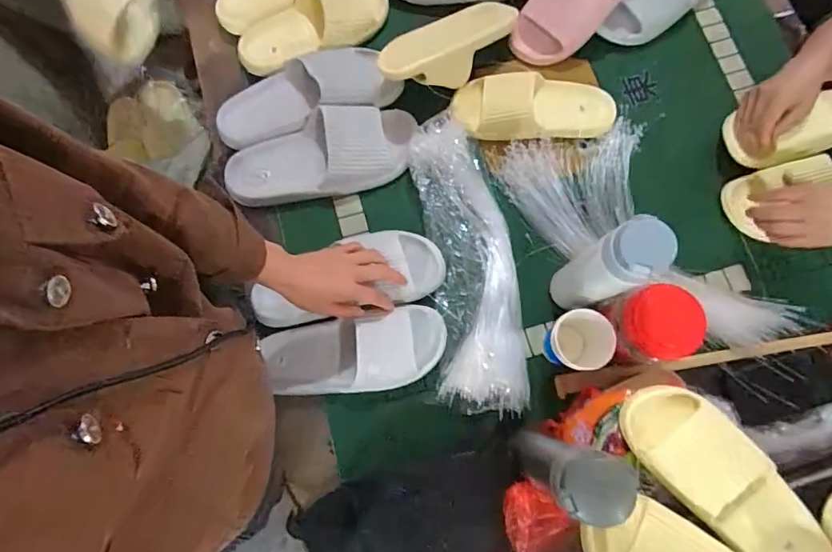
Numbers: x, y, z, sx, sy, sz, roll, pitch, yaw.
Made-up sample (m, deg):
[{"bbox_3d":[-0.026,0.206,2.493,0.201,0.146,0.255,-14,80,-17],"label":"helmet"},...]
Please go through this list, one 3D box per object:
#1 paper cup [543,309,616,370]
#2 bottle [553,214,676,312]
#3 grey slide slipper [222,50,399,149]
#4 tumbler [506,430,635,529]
[{"bbox_3d":[0.206,0.084,0.598,0.072,0.082,0.070,0,76,0],"label":"paper cup"},{"bbox_3d":[0.223,-0.006,0.550,0.065,0.199,0.062,0,76,0],"label":"bottle"},{"bbox_3d":[-0.159,-0.255,0.668,0.256,0.054,0.089,-17,77,-4],"label":"grey slide slipper"},{"bbox_3d":[0.149,0.204,0.487,0.081,0.169,0.060,10,76,2],"label":"tumbler"}]

